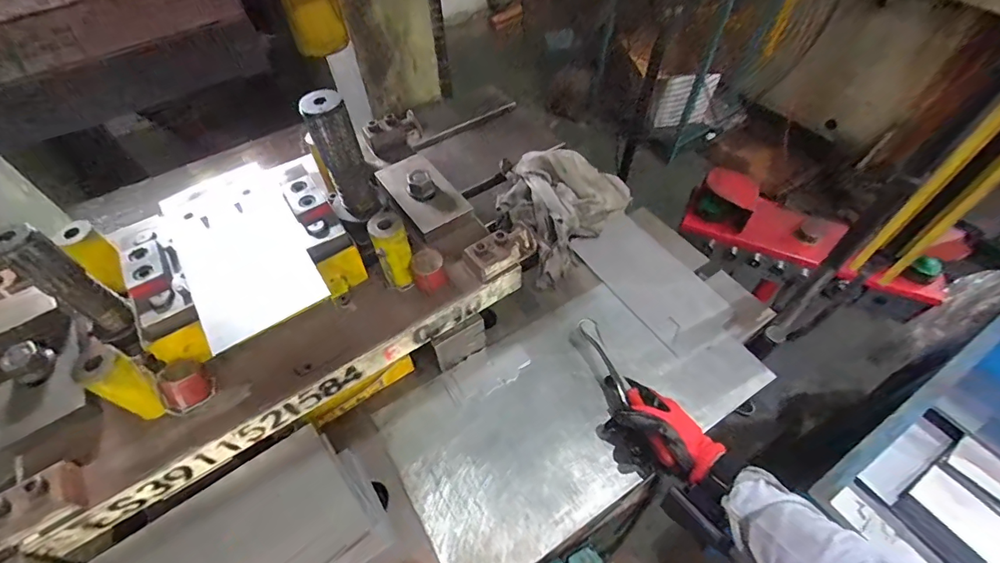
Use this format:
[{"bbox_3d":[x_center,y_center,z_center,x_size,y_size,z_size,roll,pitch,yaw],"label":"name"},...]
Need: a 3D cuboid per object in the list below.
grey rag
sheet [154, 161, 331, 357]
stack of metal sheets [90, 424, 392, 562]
[{"bbox_3d":[0.090,-0.129,0.786,0.180,0.073,0.257,33,61,24],"label":"grey rag"},{"bbox_3d":[-0.298,-0.047,0.518,0.126,0.009,0.256,-30,59,-18],"label":"sheet"},{"bbox_3d":[-0.270,0.293,0.480,0.272,0.033,0.165,-31,90,-33],"label":"stack of metal sheets"}]

